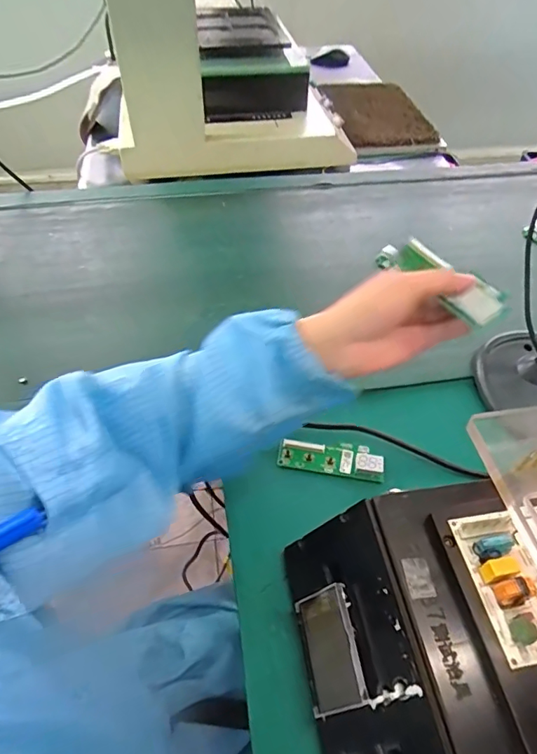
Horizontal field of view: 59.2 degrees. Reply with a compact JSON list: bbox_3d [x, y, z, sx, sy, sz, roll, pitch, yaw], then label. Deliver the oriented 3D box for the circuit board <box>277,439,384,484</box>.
[{"bbox_3d":[0.060,0.076,0.455,0.098,0.011,0.036,9,50,8],"label":"circuit board"}]

